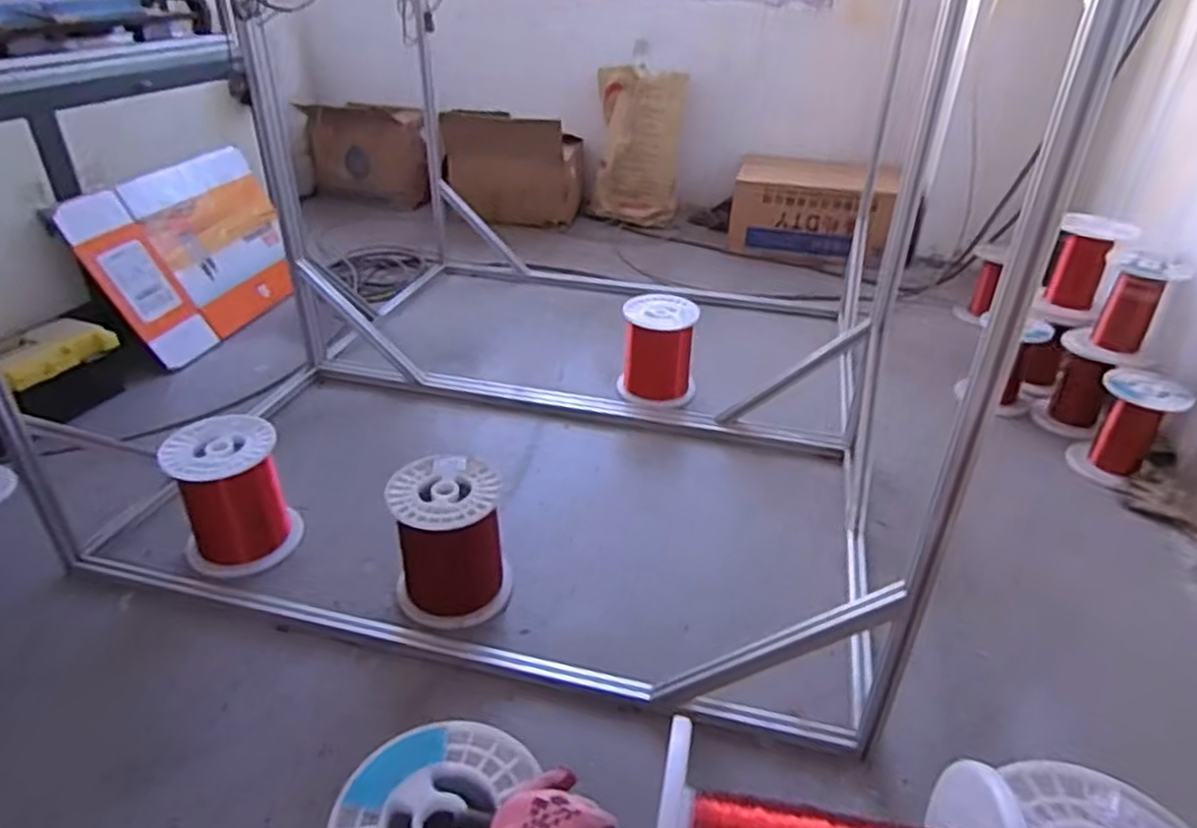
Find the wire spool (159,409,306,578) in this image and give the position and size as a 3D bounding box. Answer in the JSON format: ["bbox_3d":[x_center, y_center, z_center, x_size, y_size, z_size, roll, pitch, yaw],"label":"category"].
[{"bbox_3d":[-0.720,0.156,1.477,0.209,0.241,0.211,-15,35,-25],"label":"wire spool"}]

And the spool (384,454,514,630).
[{"bbox_3d":[-0.270,0.226,1.366,0.205,0.231,0.218,-5,32,-12],"label":"spool"}]

